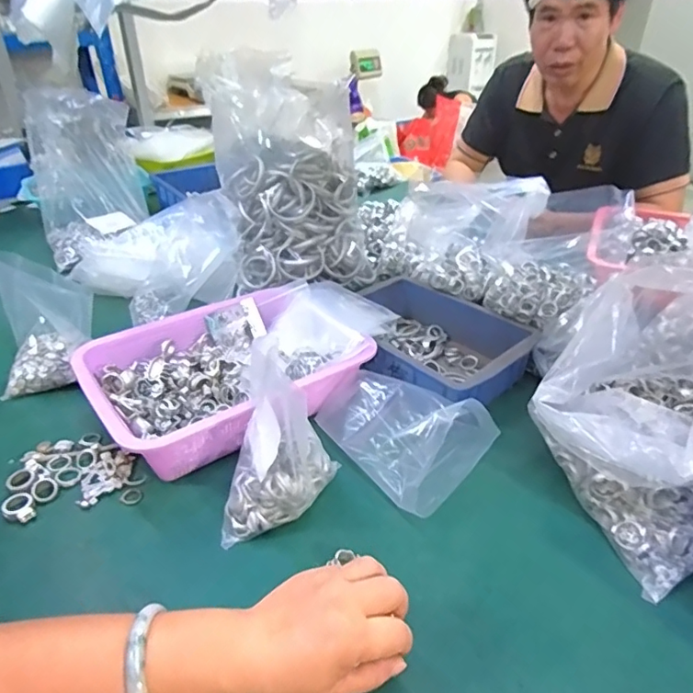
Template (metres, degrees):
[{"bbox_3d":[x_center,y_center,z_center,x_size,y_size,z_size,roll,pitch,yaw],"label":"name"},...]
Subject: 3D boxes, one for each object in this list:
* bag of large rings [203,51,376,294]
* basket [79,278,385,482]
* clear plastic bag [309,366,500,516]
[{"bbox_3d":[-0.076,-0.255,0.769,0.223,0.289,0.147,-6,33,-10],"label":"bag of large rings"},{"bbox_3d":[-0.144,0.034,0.623,0.289,0.084,0.218,-23,40,-32],"label":"basket"},{"bbox_3d":[0.053,0.084,0.553,0.115,0.082,0.185,-25,41,-34],"label":"clear plastic bag"}]

